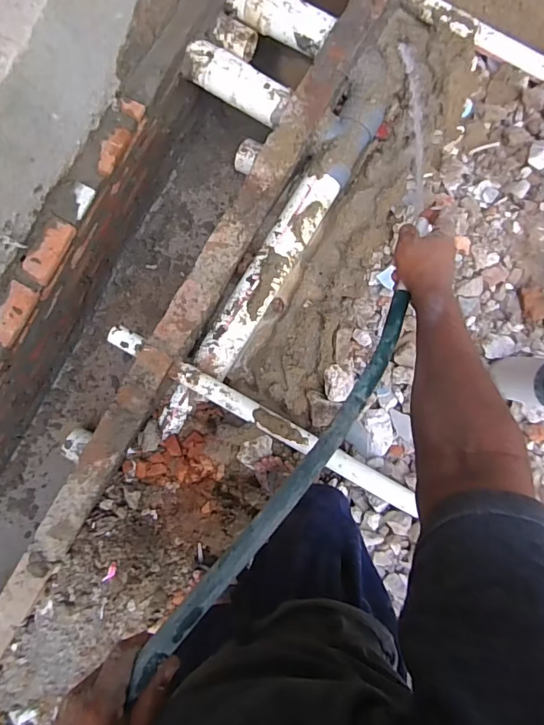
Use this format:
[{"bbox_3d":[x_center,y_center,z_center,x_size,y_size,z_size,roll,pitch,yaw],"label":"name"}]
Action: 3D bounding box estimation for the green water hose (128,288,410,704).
[{"bbox_3d":[0.029,0.095,0.461,0.041,0.035,0.462,39,65,3],"label":"green water hose"}]

